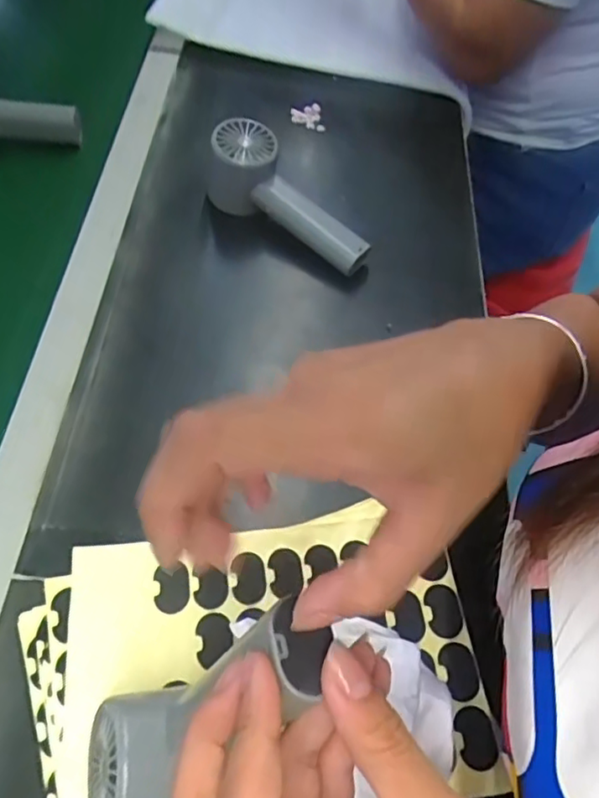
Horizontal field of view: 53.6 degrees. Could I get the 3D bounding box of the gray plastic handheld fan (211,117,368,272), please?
[{"bbox_3d":[-0.004,-0.165,0.484,0.145,0.066,0.048,29,62,12],"label":"gray plastic handheld fan"}]

